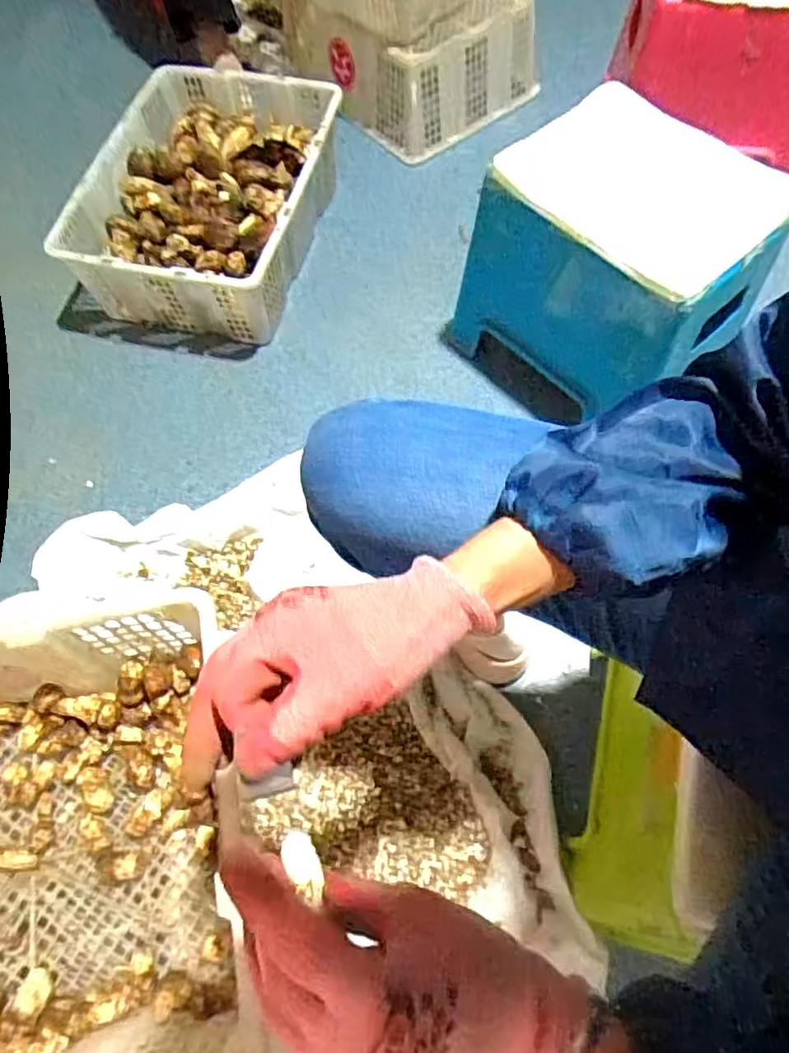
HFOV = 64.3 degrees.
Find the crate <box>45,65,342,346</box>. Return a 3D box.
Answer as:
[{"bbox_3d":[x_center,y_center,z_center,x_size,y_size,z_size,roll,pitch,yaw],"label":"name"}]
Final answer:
[{"bbox_3d":[-0.306,-0.550,1.069,0.360,0.187,0.473,13,67,10],"label":"crate"}]

